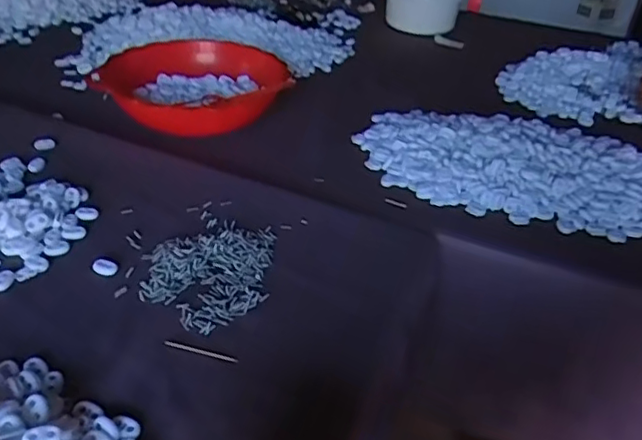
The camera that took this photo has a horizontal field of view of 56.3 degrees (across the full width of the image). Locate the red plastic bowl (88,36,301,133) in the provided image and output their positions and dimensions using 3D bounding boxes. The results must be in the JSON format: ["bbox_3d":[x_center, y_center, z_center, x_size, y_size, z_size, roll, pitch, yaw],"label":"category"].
[{"bbox_3d":[-0.167,-0.171,0.797,0.245,0.070,0.186,9,34,7],"label":"red plastic bowl"}]

